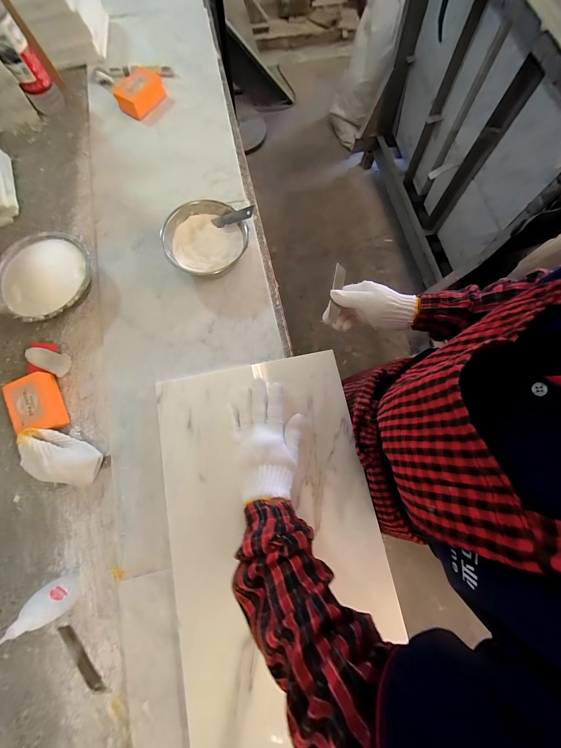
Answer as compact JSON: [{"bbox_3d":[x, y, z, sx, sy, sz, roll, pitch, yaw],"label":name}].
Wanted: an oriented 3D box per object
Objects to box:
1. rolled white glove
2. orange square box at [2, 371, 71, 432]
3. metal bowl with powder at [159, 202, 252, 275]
[{"bbox_3d":[-0.334,0.127,0.361,0.117,0.045,0.059,26,79,5],"label":"rolled white glove"},{"bbox_3d":[-0.392,0.050,0.383,0.062,0.035,0.095,-24,79,-6],"label":"orange square box"},{"bbox_3d":[-0.129,-0.234,0.429,0.140,0.059,0.137,0,78,0],"label":"metal bowl with powder"}]

